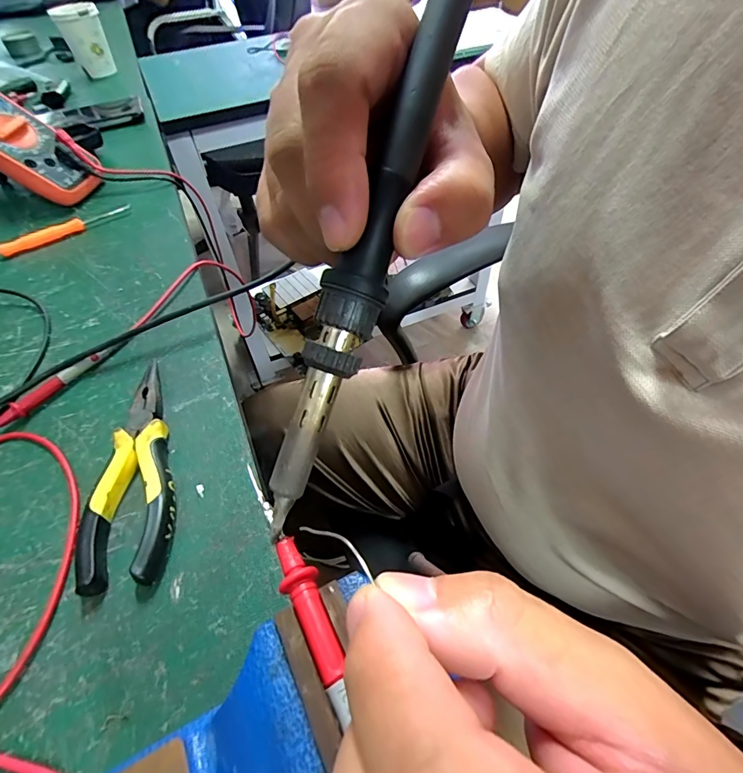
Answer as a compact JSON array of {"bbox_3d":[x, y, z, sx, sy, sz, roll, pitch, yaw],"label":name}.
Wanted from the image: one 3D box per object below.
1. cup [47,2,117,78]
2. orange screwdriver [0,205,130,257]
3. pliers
[{"bbox_3d":[-0.484,-0.587,0.727,0.068,0.091,0.069,-25,55,-15],"label":"cup"},{"bbox_3d":[-0.336,-0.153,0.434,0.174,0.013,0.020,-31,57,-19],"label":"orange screwdriver"},{"bbox_3d":[-0.147,0.049,0.264,0.046,0.016,0.144,-15,53,-8],"label":"pliers"}]

